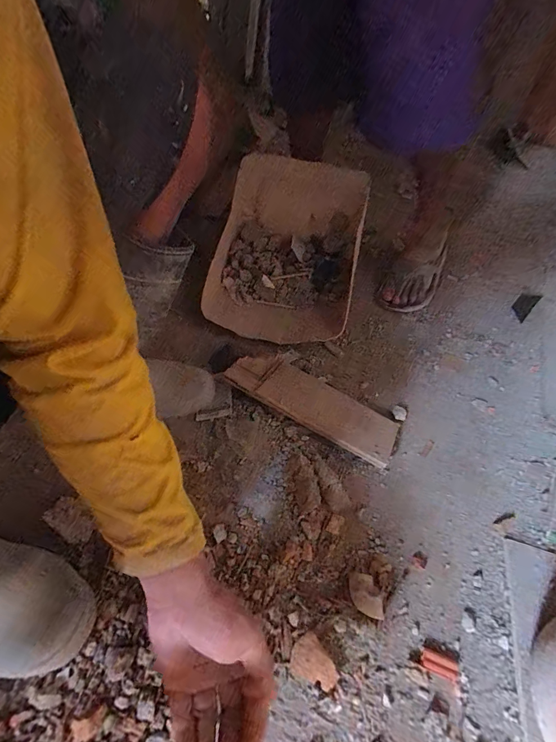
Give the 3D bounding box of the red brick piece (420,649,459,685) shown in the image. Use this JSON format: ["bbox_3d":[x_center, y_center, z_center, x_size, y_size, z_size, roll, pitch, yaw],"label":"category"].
[{"bbox_3d":[0.178,0.323,0.399,0.040,0.006,0.020,20,51,13],"label":"red brick piece"}]

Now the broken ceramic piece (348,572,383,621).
[{"bbox_3d":[0.102,0.263,0.424,0.032,0.019,0.052,-33,56,2],"label":"broken ceramic piece"}]

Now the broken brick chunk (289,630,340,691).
[{"bbox_3d":[0.040,0.312,0.391,0.051,0.012,0.039,20,51,12],"label":"broken brick chunk"}]

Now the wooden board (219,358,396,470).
[{"bbox_3d":[0.055,0.049,0.590,0.279,0.013,0.107,28,40,13],"label":"wooden board"}]

